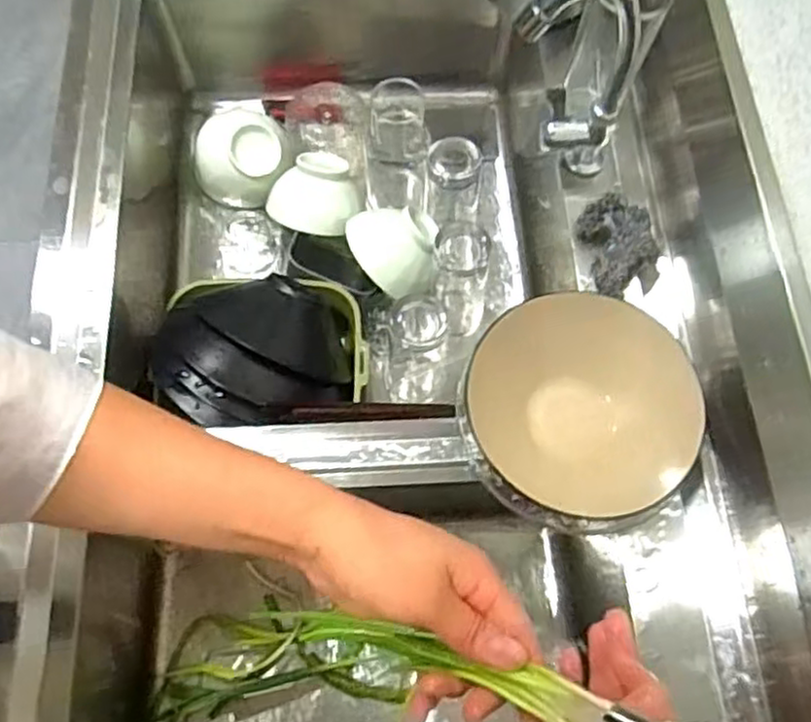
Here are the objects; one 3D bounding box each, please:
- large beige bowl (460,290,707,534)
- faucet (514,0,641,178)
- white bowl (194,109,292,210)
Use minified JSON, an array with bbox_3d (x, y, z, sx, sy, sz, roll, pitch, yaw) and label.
[{"bbox_3d":[0.130,0.040,0.548,0.157,0.079,0.166,0,69,-1],"label":"large beige bowl"},{"bbox_3d":[0.142,-0.233,0.589,0.113,0.200,0.052,3,69,0],"label":"faucet"},{"bbox_3d":[-0.191,-0.228,0.826,0.117,0.074,0.095,-14,70,-6],"label":"white bowl"}]

